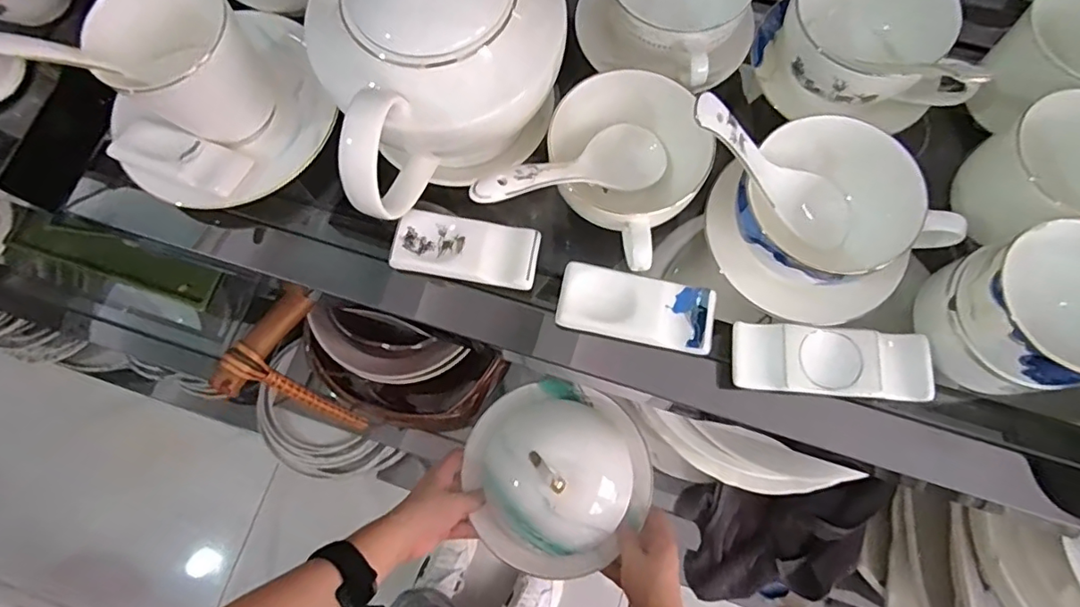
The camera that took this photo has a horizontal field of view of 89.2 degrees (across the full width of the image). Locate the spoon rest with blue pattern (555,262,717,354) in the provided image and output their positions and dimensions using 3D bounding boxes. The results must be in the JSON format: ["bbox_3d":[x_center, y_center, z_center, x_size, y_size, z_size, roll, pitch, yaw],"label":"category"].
[{"bbox_3d":[0.054,0.002,0.307,0.086,0.008,0.037,10,75,5],"label":"spoon rest with blue pattern"}]

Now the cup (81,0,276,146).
[{"bbox_3d":[-0.206,-0.141,0.322,0.066,0.068,0.064,-1,74,2],"label":"cup"}]

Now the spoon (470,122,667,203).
[{"bbox_3d":[0.021,-0.071,0.284,0.038,0.023,0.135,49,42,13],"label":"spoon"}]

